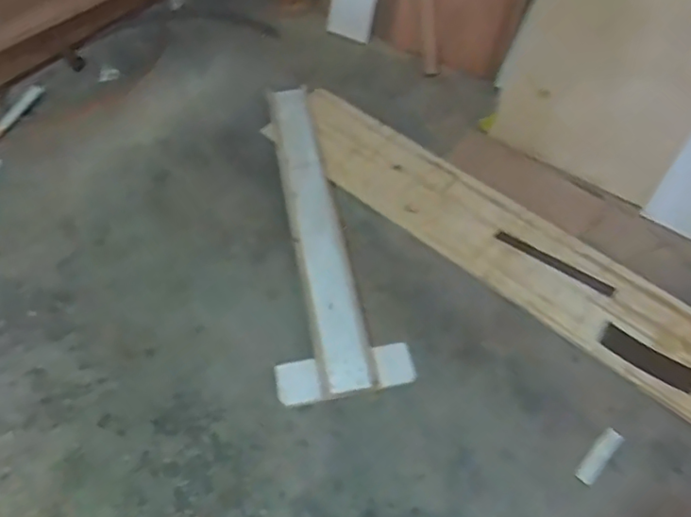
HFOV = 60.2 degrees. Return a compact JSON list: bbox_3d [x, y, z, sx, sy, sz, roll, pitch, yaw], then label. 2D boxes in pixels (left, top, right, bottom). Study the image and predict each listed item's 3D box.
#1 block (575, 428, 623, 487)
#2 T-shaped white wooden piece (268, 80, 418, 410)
[{"bbox_3d":[0.616,0.477,1.439,0.047,0.012,0.156,39,65,23],"label":"block"},{"bbox_3d":[-0.097,-0.102,1.736,0.323,0.089,1.028,-10,57,-7],"label":"T-shaped white wooden piece"}]

